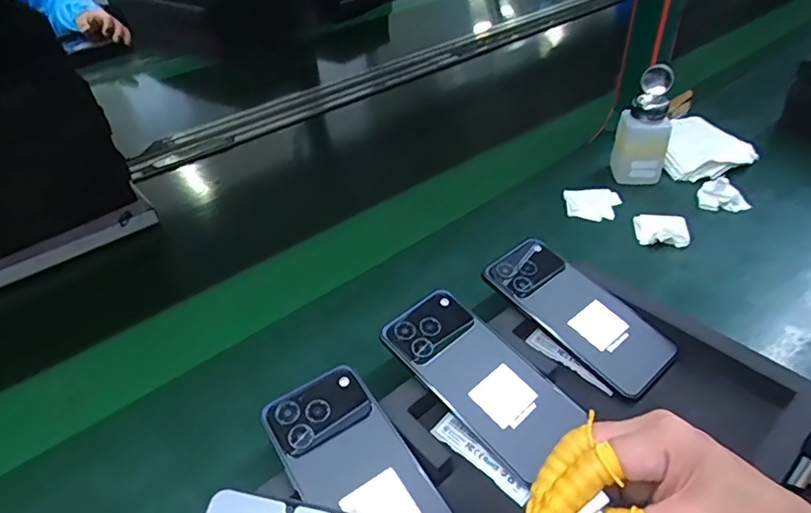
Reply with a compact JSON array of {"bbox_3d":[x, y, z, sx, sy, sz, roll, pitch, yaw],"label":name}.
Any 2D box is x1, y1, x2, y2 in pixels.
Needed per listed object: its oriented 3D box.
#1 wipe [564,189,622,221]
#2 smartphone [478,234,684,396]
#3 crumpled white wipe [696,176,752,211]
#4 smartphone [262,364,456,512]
[{"bbox_3d":[0.227,-0.065,0.643,0.063,0.009,0.058,-2,39,2],"label":"wipe"},{"bbox_3d":[0.151,0.047,0.465,0.077,0.014,0.162,-29,56,-31],"label":"smartphone"},{"bbox_3d":[0.379,-0.074,0.632,0.053,0.020,0.048,9,41,15],"label":"crumpled white wipe"},{"bbox_3d":[-0.028,0.148,0.351,0.075,0.005,0.160,-25,56,-26],"label":"smartphone"}]

